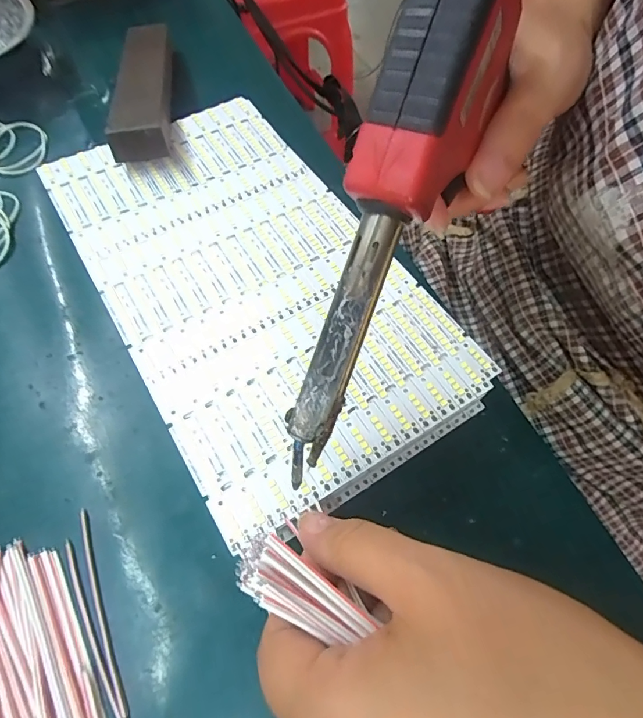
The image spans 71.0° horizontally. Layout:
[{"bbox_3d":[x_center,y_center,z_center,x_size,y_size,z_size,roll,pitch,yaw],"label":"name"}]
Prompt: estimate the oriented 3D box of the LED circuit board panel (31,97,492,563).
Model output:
[{"bbox_3d":[-0.039,-0.049,0.246,0.147,0.004,0.253,-29,68,-16],"label":"LED circuit board panel"}]

